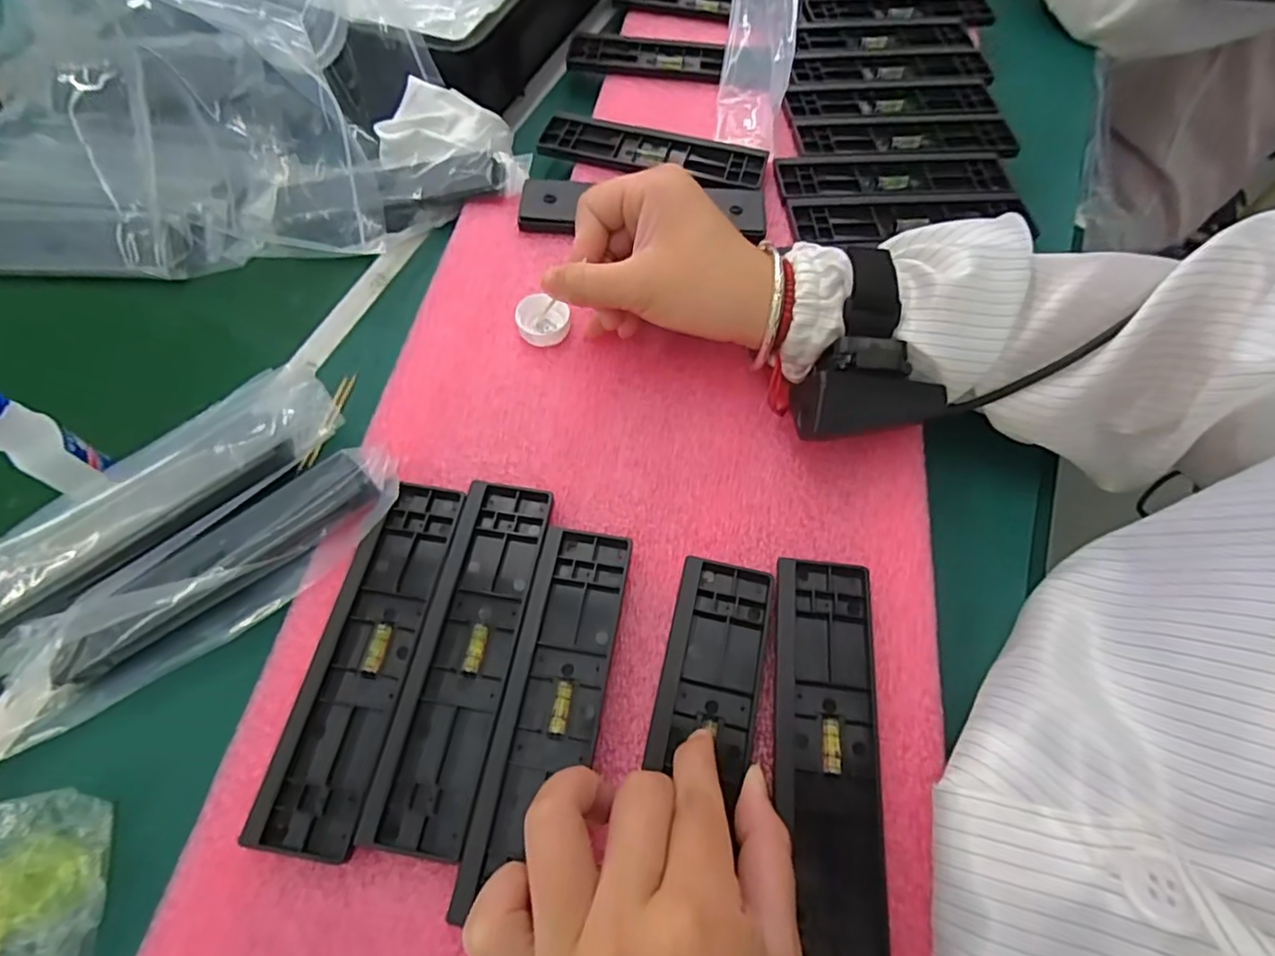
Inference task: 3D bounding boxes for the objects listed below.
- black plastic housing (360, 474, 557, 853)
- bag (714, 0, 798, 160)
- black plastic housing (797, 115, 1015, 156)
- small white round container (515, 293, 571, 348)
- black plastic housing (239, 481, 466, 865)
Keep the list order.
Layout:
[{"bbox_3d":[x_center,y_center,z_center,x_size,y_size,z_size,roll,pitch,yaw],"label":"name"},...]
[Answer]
[{"bbox_3d":[-0.077,0.075,0.276,0.042,0.006,0.158,8,62,5],"label":"black plastic housing"},{"bbox_3d":[0.091,-0.327,0.466,0.050,0.046,0.191,8,62,5],"label":"bag"},{"bbox_3d":[0.196,-0.248,0.452,0.155,0.009,0.046,-4,62,-2],"label":"black plastic housing"},{"bbox_3d":[-0.055,-0.091,0.359,0.028,0.016,0.027,0,62,0],"label":"small white round container"},{"bbox_3d":[-0.120,0.075,0.275,0.042,0.009,0.157,8,62,5],"label":"black plastic housing"}]

